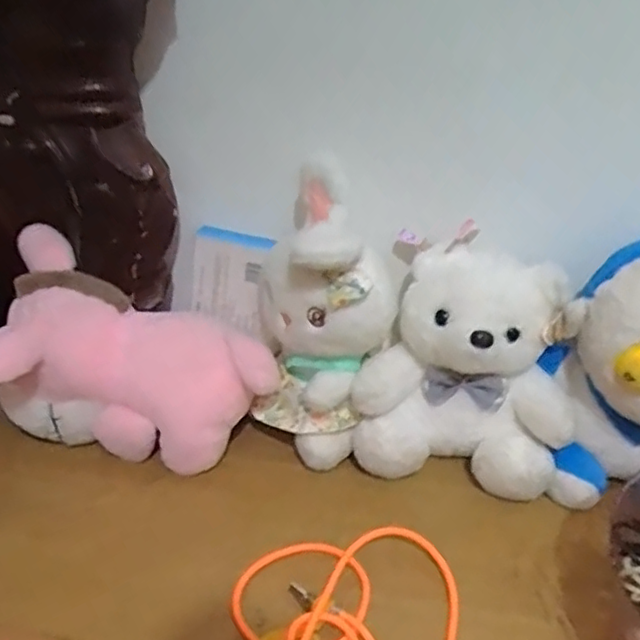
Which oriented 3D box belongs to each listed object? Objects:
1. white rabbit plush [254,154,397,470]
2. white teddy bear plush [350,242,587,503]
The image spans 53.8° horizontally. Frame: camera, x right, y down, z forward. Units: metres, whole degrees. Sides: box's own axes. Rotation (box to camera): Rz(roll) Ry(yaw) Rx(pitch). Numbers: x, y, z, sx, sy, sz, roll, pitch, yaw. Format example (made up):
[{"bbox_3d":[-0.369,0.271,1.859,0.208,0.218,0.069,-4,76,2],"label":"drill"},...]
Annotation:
[{"bbox_3d":[0.001,0.013,0.553,0.111,0.238,0.092,22,37,27],"label":"white rabbit plush"},{"bbox_3d":[0.124,0.047,0.549,0.175,0.192,0.103,7,33,6],"label":"white teddy bear plush"}]

